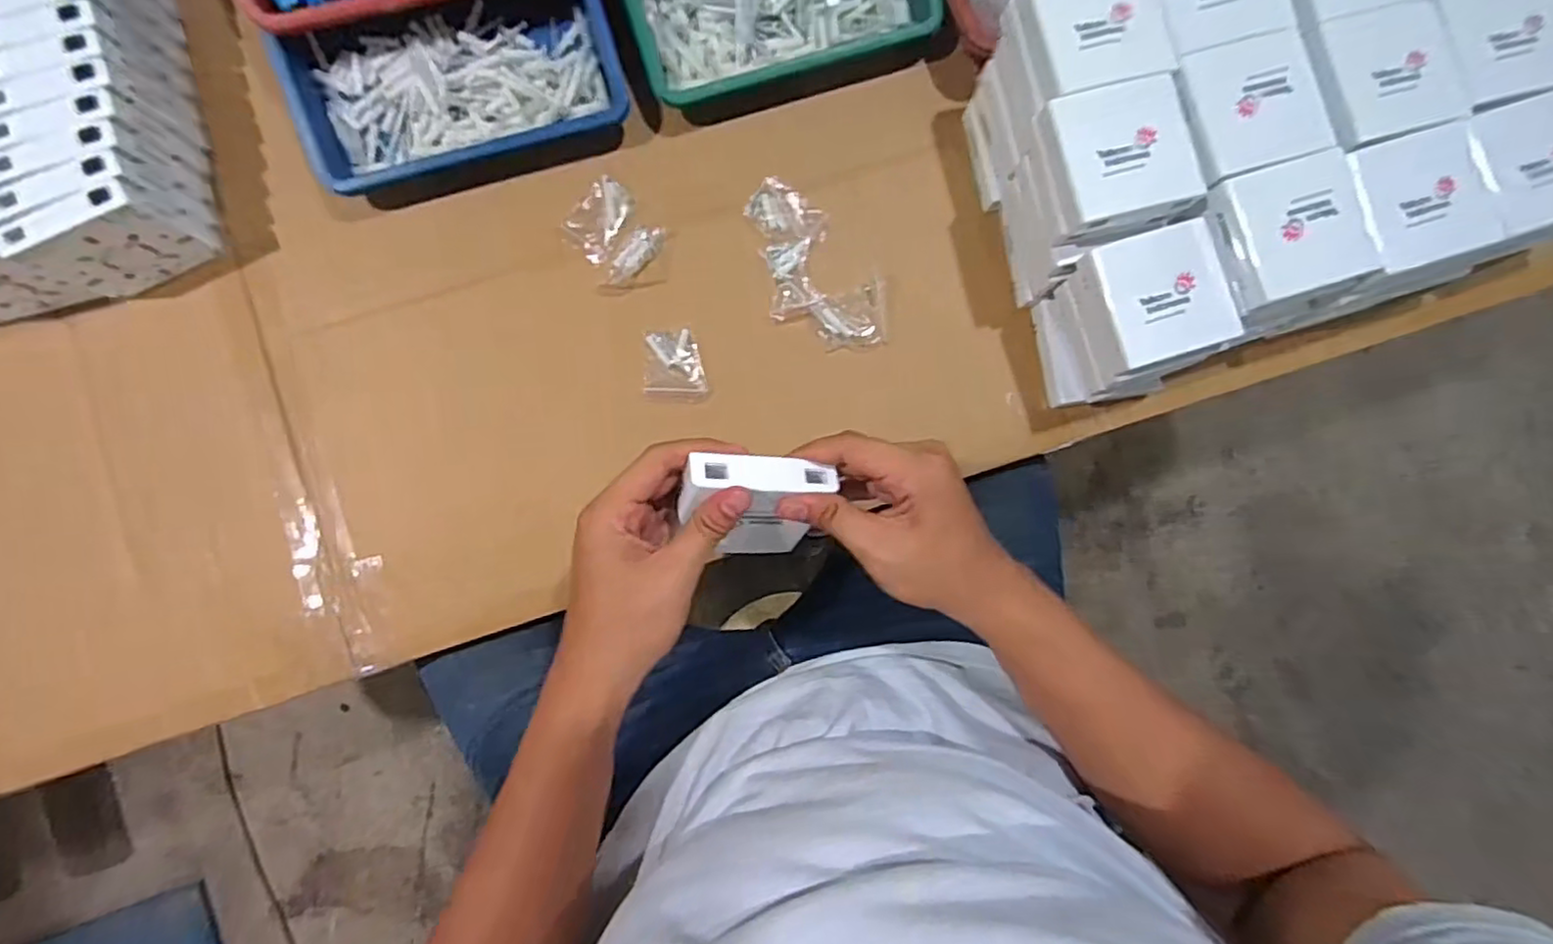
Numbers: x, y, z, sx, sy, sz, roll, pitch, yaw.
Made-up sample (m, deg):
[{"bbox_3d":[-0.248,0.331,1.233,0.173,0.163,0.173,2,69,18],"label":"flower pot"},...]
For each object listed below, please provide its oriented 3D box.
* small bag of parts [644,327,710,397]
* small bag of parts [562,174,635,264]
[{"bbox_3d":[-0.082,-0.086,0.528,0.049,0.014,0.052,-6,87,-4],"label":"small bag of parts"},{"bbox_3d":[-0.141,-0.204,0.533,0.043,0.014,0.061,36,85,-1],"label":"small bag of parts"}]

